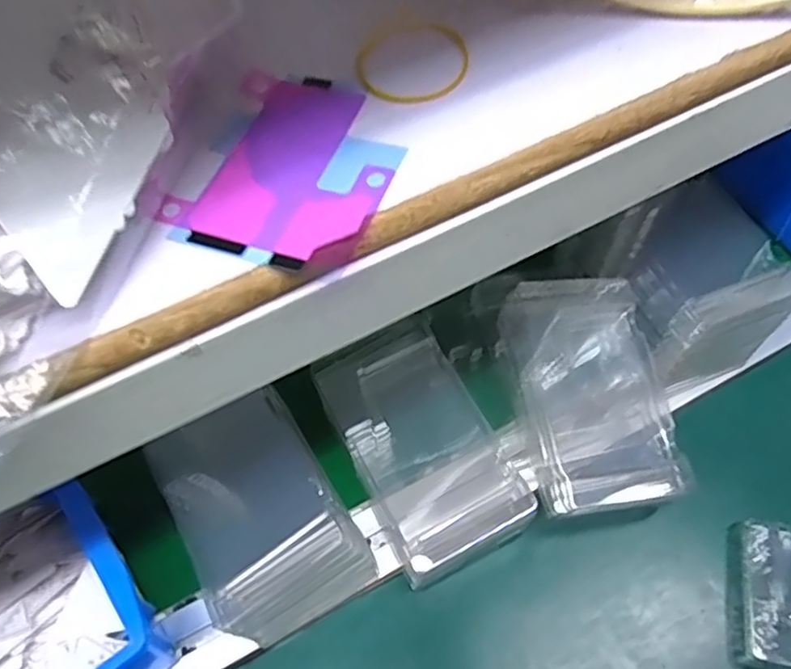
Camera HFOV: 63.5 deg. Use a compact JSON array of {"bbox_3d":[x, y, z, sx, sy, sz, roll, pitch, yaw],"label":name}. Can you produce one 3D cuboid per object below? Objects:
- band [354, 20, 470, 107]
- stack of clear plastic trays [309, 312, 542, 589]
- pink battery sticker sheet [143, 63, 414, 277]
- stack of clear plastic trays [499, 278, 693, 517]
[{"bbox_3d":[0.007,-0.102,0.237,0.044,0.004,0.042,-36,61,-17],"label":"band"},{"bbox_3d":[0.014,0.060,0.364,0.077,0.041,0.135,-25,58,-11],"label":"stack of clear plastic trays"},{"bbox_3d":[-0.034,-0.056,0.215,0.066,0.006,0.080,16,60,14],"label":"pink battery sticker sheet"},{"bbox_3d":[0.111,0.032,0.369,0.077,0.017,0.131,-14,76,8],"label":"stack of clear plastic trays"}]

